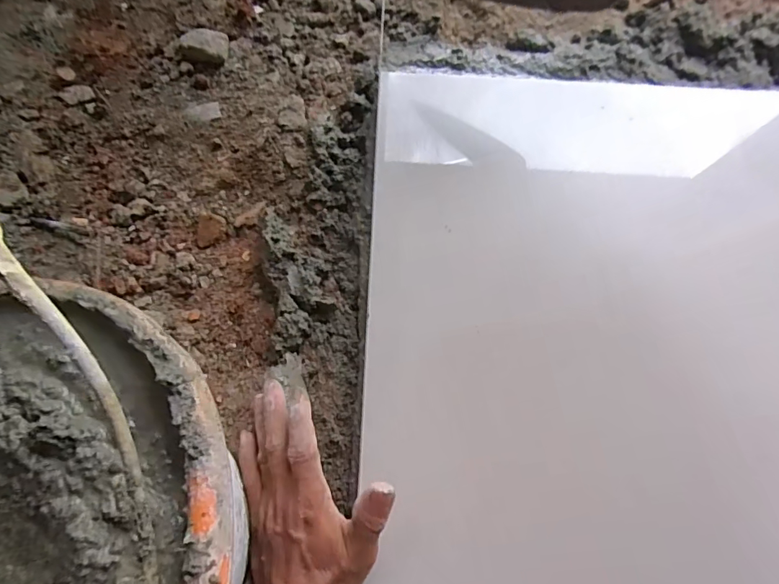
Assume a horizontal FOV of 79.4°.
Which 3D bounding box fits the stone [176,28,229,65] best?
[{"bbox_3d":[-0.193,-0.253,0.483,0.053,0.020,0.033,13,75,2],"label":"stone"}]

